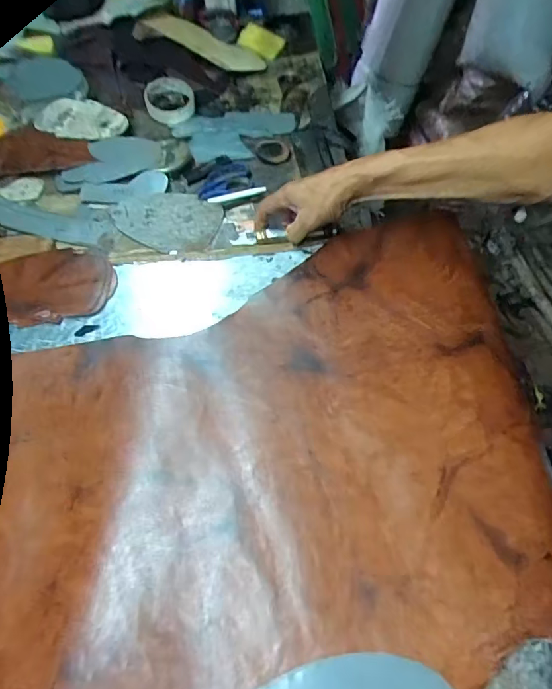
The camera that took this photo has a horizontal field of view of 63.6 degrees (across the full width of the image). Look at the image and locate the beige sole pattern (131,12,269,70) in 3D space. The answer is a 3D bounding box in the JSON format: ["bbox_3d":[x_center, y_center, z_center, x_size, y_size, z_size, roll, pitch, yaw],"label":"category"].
[{"bbox_3d":[-0.140,-0.584,0.858,0.239,0.026,0.090,16,59,-9],"label":"beige sole pattern"}]

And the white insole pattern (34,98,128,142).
[{"bbox_3d":[-0.323,-0.374,0.739,0.148,0.009,0.082,13,69,8],"label":"white insole pattern"}]

